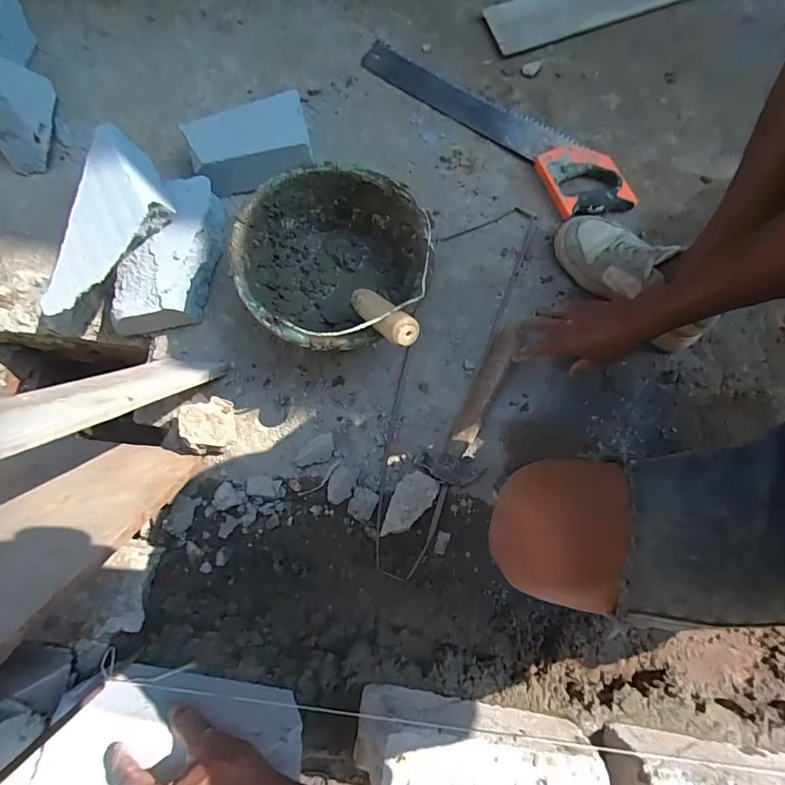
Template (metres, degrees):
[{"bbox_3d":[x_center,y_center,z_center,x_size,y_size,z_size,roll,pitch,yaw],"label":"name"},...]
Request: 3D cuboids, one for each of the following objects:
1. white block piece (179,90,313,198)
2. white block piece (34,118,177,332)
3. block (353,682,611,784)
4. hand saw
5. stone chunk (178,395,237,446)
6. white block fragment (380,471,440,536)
[{"bbox_3d":[-0.226,-0.406,0.722,0.189,0.078,0.115,-17,79,-5],"label":"white block piece"},{"bbox_3d":[-0.380,-0.220,0.592,0.112,0.068,0.275,16,79,2],"label":"white block piece"},{"bbox_3d":[0.087,0.387,0.468,0.247,0.089,0.073,11,80,3],"label":"block"},{"bbox_3d":[0.188,-0.480,0.771,0.530,0.031,0.127,41,81,7],"label":"hand saw"},{"bbox_3d":[-0.266,0.045,0.645,0.072,0.048,0.069,-8,79,-1],"label":"stone chunk"},{"bbox_3d":[0.024,0.164,0.637,0.053,0.022,0.102,30,80,5],"label":"white block fragment"}]

